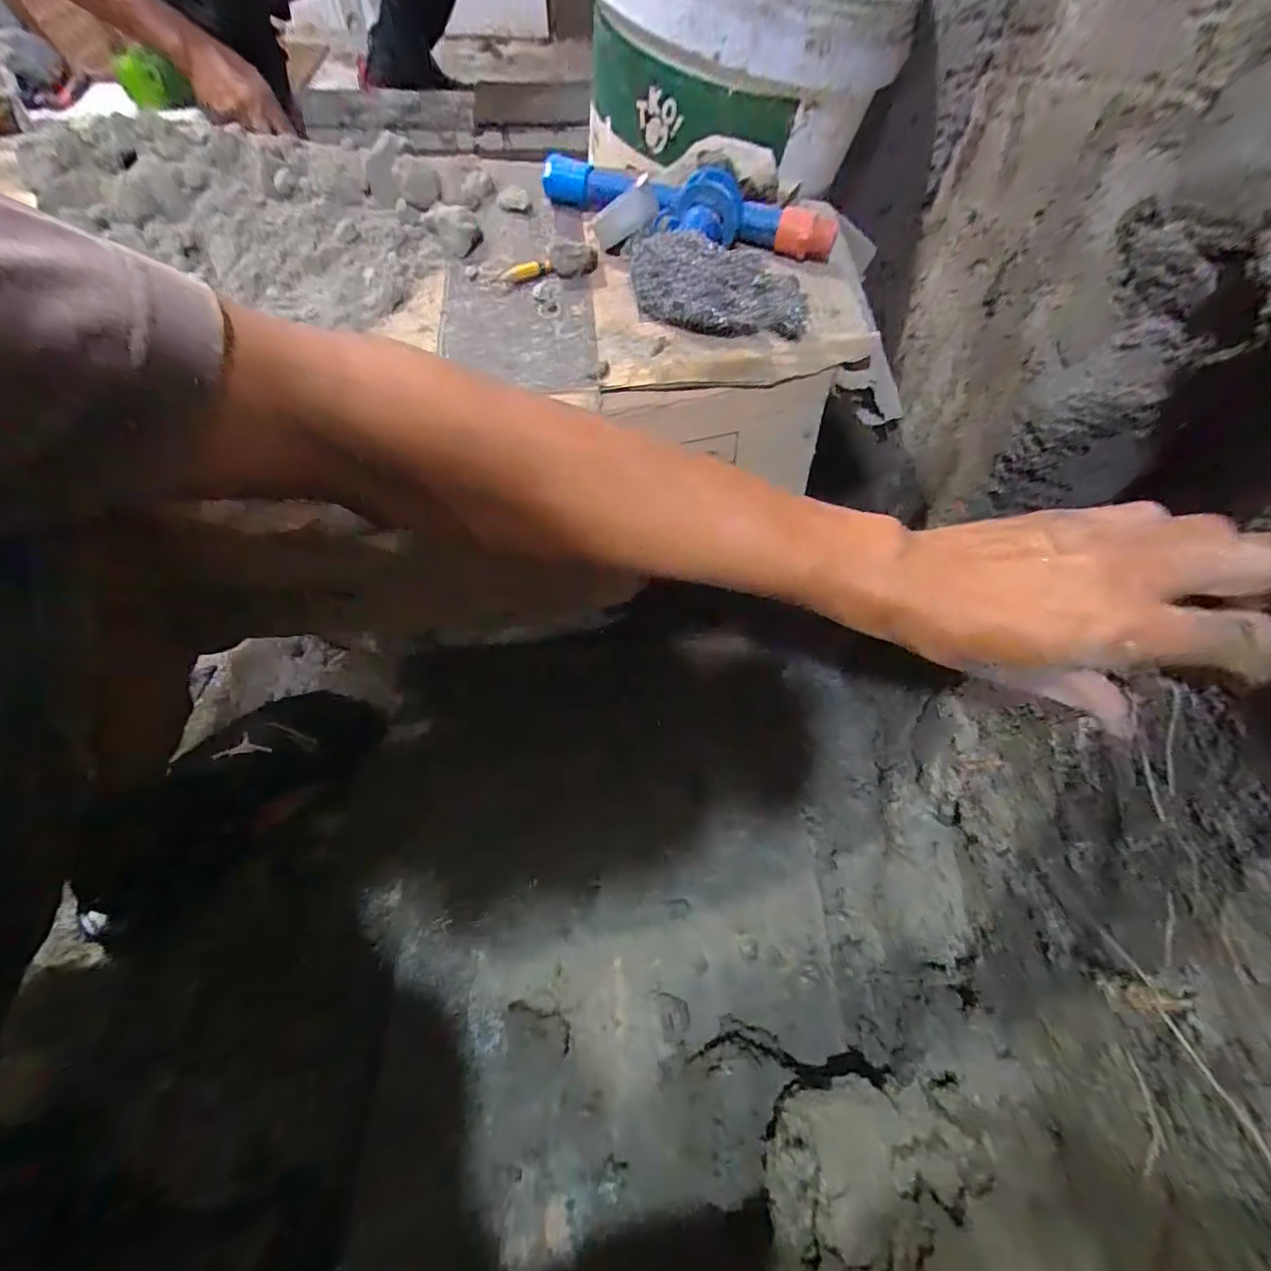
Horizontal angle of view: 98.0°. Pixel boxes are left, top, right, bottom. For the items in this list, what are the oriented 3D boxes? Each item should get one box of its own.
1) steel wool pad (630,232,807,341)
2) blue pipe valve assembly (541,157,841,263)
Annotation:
[{"bbox_3d":[0.048,-0.218,0.341,0.116,0.032,0.069,9,61,4],"label":"steel wool pad"},{"bbox_3d":[0.026,-0.288,0.370,0.213,0.033,0.061,20,63,10],"label":"blue pipe valve assembly"}]

